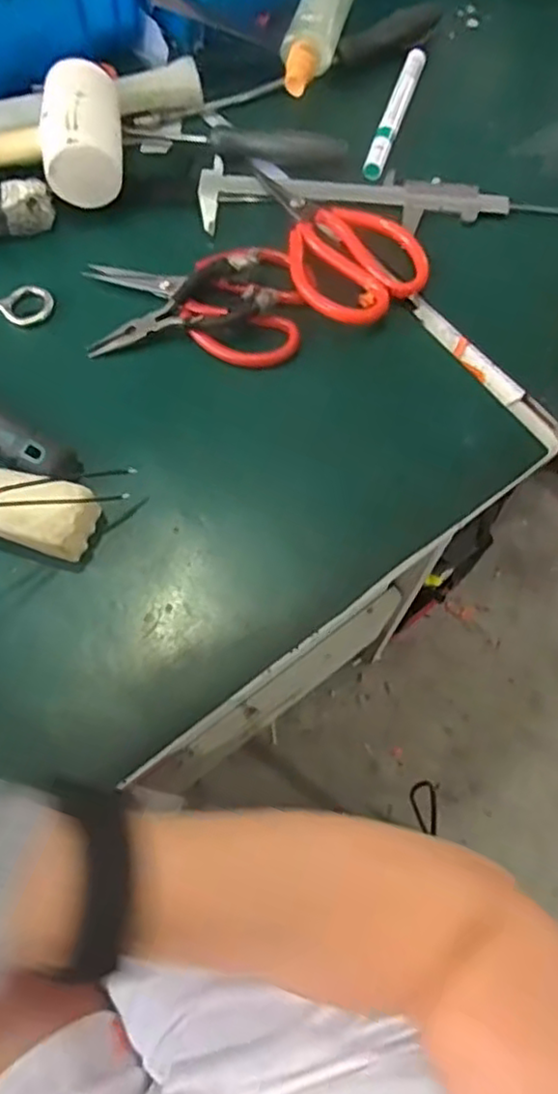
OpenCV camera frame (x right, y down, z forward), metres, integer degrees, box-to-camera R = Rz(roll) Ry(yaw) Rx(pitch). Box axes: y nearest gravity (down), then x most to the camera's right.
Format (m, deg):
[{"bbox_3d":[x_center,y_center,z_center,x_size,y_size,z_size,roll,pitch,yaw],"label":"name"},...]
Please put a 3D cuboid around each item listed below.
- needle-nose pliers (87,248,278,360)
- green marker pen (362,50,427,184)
[{"bbox_3d":[-0.070,-0.163,0.452,0.127,0.025,0.051,-17,69,-7],"label":"needle-nose pliers"},{"bbox_3d":[0.094,-0.351,0.530,0.015,0.010,0.155,18,69,6],"label":"green marker pen"}]

